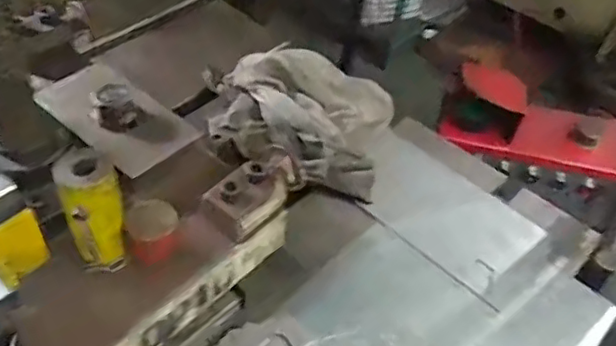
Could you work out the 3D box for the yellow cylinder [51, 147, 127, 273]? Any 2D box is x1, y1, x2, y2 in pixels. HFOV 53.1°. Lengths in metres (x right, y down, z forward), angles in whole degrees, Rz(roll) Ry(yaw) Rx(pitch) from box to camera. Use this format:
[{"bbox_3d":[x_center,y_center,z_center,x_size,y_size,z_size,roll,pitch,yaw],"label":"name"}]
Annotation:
[{"bbox_3d":[-0.162,0.030,0.469,0.040,0.095,0.040,-20,52,-23],"label":"yellow cylinder"}]

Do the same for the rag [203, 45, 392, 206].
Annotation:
[{"bbox_3d":[-0.026,-0.082,0.782,0.255,0.069,0.189,14,47,8],"label":"rag"}]

